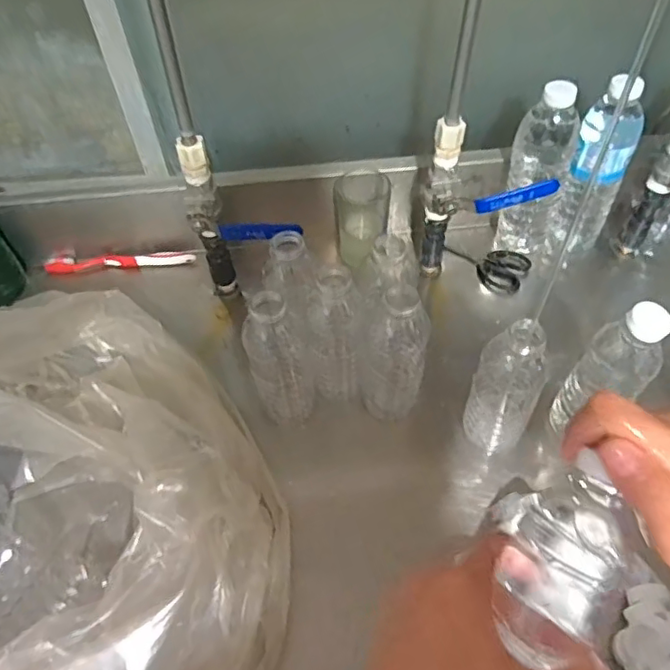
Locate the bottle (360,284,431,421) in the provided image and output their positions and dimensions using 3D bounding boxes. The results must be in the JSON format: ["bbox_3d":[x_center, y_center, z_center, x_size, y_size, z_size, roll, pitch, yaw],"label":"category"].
[{"bbox_3d":[0.055,0.012,0.549,0.055,0.170,0.055,-1,54,1],"label":"bottle"}]

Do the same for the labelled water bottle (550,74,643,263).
[{"bbox_3d":[0.292,-0.179,0.655,0.061,0.202,0.050,22,58,17],"label":"labelled water bottle"}]

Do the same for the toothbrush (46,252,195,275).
[{"bbox_3d":[-0.270,-0.092,0.737,0.185,0.021,0.017,-2,54,0],"label":"toothbrush"}]

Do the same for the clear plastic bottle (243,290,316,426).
[{"bbox_3d":[-0.052,0.016,0.553,0.055,0.177,0.066,-7,54,-4],"label":"clear plastic bottle"}]

